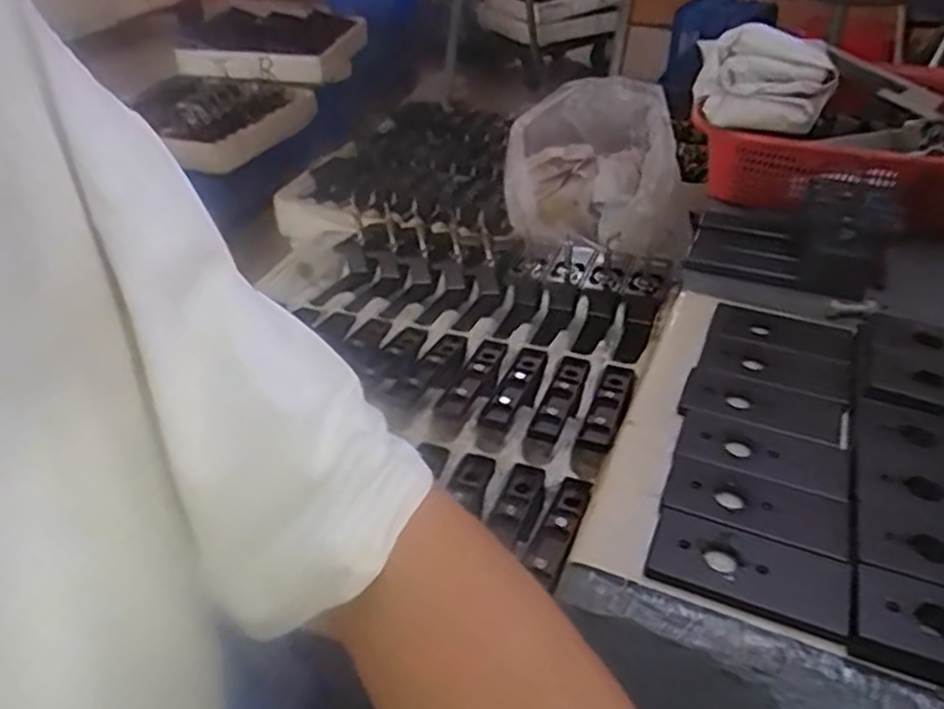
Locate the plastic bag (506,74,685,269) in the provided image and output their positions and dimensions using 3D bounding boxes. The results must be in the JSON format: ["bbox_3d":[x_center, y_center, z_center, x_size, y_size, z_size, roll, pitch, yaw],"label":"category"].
[{"bbox_3d":[0.206,-0.305,1.239,0.294,0.204,0.301,4,37,9],"label":"plastic bag"}]

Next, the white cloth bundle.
[{"bbox_3d":[0.275,-0.258,0.703,0.124,0.078,0.049,16,41,23],"label":"white cloth bundle"}]

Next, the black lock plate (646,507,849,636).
[{"bbox_3d":[0.153,0.119,0.419,0.103,0.012,0.049,14,40,20],"label":"black lock plate"}]

